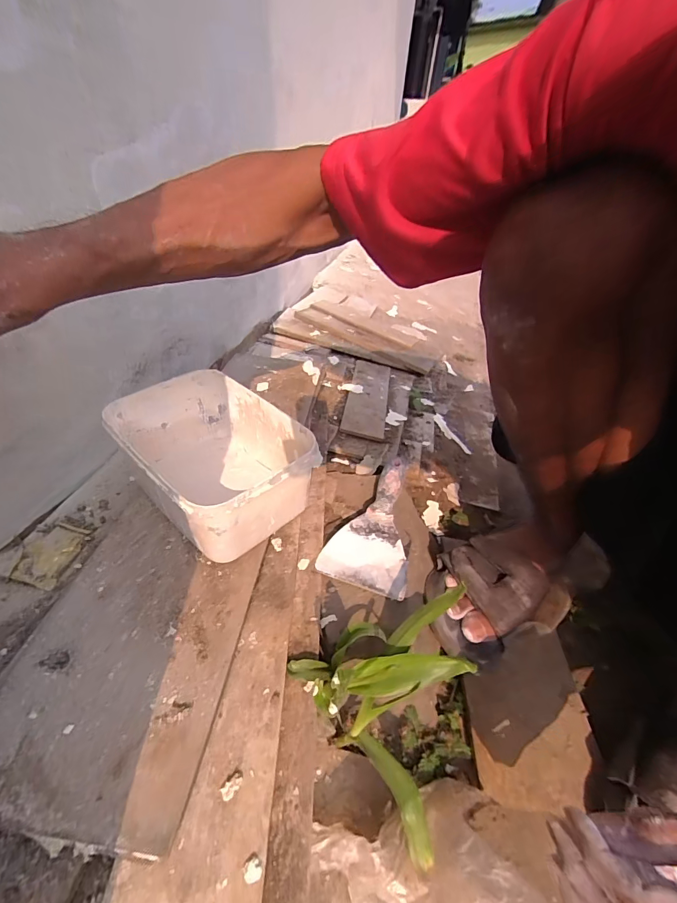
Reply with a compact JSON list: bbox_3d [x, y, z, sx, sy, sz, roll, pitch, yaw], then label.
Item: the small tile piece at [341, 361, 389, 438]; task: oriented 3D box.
[{"bbox_3d":[0.057,-0.111,0.770,0.076,0.009,0.267,7,38,5],"label":"small tile piece"}]

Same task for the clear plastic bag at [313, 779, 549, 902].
[{"bbox_3d":[0.062,0.303,0.282,0.144,0.058,0.101,-9,39,-15],"label":"clear plastic bag"}]

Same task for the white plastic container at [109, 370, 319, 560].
[{"bbox_3d":[-0.128,0.010,0.408,0.196,0.094,0.133,31,46,31],"label":"white plastic container"}]

